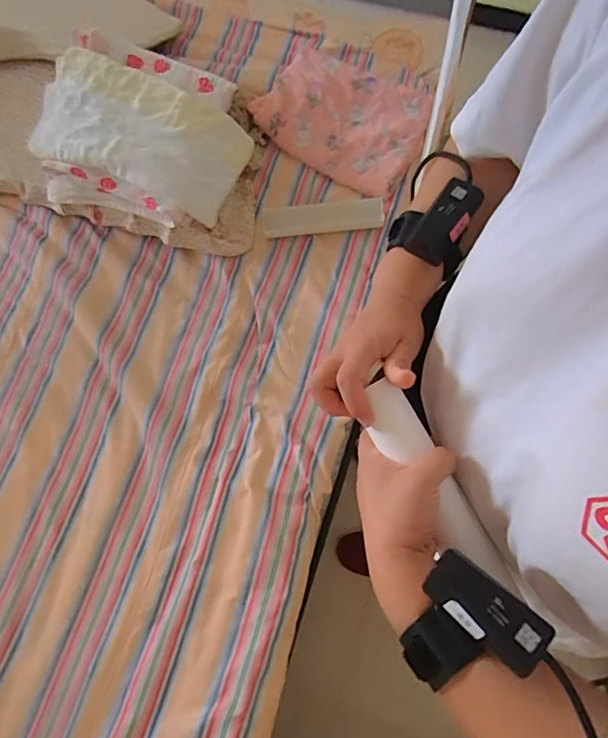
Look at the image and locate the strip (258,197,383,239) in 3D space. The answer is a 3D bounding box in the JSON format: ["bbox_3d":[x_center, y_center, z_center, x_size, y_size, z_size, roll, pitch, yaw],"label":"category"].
[{"bbox_3d":[0.040,-0.318,0.990,0.251,0.015,0.066,-6,89,-2],"label":"strip"}]

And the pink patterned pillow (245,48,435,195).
[{"bbox_3d":[0.108,-0.578,1.041,0.366,0.042,0.337,35,76,10],"label":"pink patterned pillow"}]

